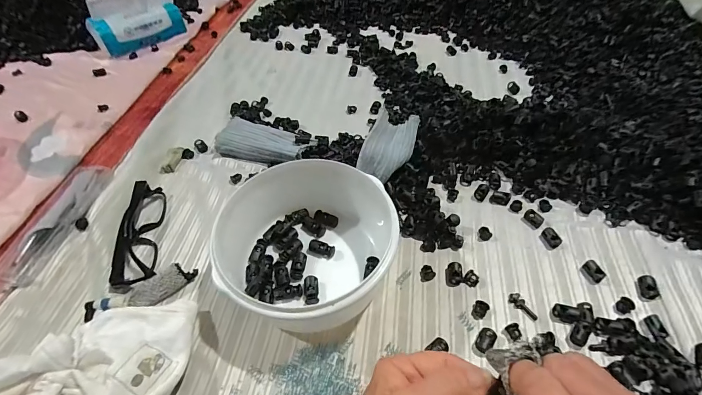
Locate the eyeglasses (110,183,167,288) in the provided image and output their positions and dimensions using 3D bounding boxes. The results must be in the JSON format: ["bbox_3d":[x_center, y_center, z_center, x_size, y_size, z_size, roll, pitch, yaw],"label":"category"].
[{"bbox_3d":[-0.230,0.034,0.390,0.034,0.024,0.128,-9,50,-3],"label":"eyeglasses"}]

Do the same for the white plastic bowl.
[{"bbox_3d":[-0.038,0.049,0.336,0.149,0.078,0.150,-2,50,3],"label":"white plastic bowl"}]

